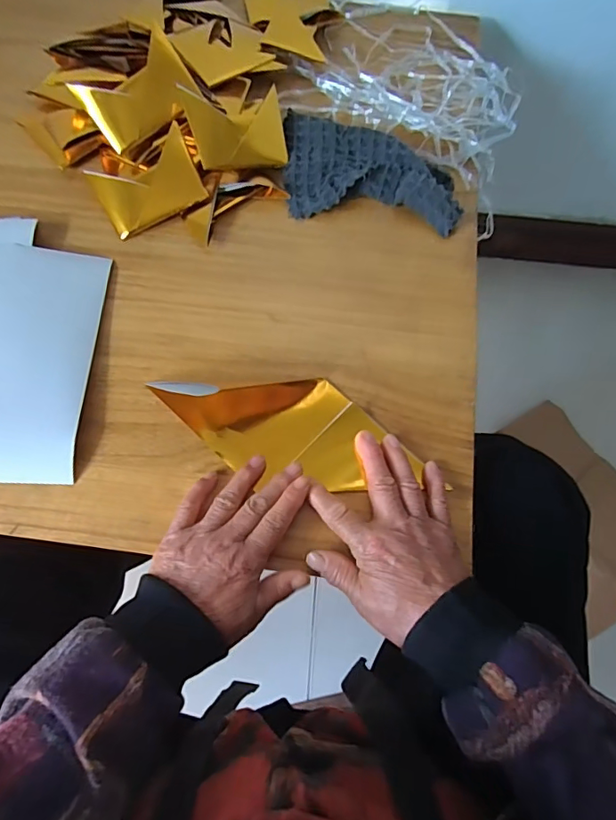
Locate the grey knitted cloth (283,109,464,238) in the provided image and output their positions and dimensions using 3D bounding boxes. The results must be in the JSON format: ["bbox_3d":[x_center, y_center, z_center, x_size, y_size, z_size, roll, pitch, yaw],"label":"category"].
[{"bbox_3d":[0.062,-0.243,0.501,0.180,0.024,0.115,9,70,1],"label":"grey knitted cloth"}]

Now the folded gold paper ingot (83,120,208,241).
[{"bbox_3d":[-0.154,-0.215,0.476,0.100,0.023,0.073,-26,96,5],"label":"folded gold paper ingot"}]

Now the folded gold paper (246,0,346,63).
[{"bbox_3d":[-0.013,-0.455,0.572,0.102,0.019,0.123,-9,71,-5],"label":"folded gold paper"}]

